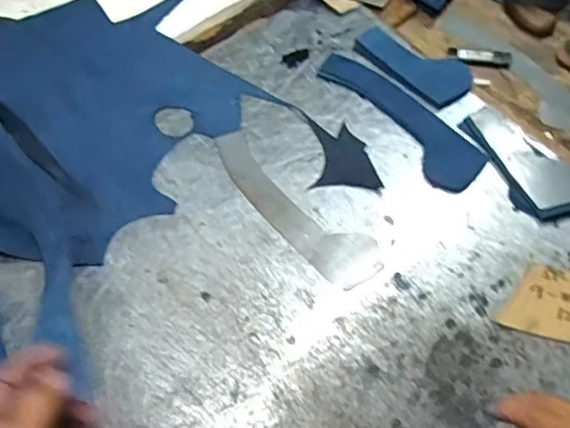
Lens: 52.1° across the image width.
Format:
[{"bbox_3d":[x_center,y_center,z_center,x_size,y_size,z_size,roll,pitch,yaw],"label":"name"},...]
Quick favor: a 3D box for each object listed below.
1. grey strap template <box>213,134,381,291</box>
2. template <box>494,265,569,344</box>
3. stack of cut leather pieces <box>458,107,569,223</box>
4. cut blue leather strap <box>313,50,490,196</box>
[{"bbox_3d":[0.005,-0.011,0.620,0.061,0.006,0.231,-38,69,-19],"label":"grey strap template"},{"bbox_3d":[0.268,0.086,0.551,0.114,0.004,0.073,12,61,14],"label":"template"},{"bbox_3d":[0.263,-0.060,0.635,0.079,0.008,0.151,-21,60,-6],"label":"stack of cut leather pieces"},{"bbox_3d":[0.134,-0.115,0.673,0.068,0.006,0.228,-33,64,-15],"label":"cut blue leather strap"}]

